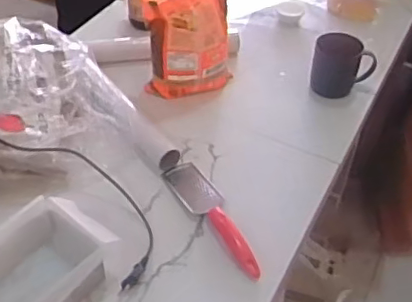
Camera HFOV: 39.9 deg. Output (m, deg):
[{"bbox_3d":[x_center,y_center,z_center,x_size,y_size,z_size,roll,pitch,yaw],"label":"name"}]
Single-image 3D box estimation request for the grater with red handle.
[{"bbox_3d":[0.010,0.088,0.818,0.051,0.028,0.234,-19,48,-21],"label":"grater with red handle"}]

